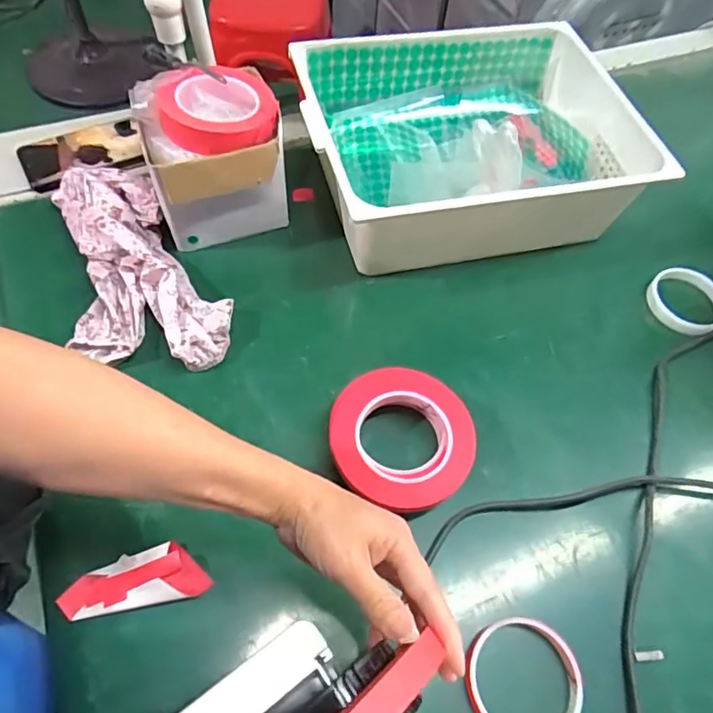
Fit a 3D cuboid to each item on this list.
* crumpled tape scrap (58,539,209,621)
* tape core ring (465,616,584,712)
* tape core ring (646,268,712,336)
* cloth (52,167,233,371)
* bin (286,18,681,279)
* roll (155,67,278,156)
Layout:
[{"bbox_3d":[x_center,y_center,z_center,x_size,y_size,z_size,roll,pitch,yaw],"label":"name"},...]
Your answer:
[{"bbox_3d":[-0.173,0.175,0.428,0.109,0.020,0.043,-7,60,-9],"label":"crumpled tape scrap"},{"bbox_3d":[0.126,0.244,0.411,0.087,0.009,0.083,2,59,-3],"label":"tape core ring"},{"bbox_3d":[0.375,-0.064,0.618,0.084,0.020,0.077,2,59,-3],"label":"tape core ring"},{"bbox_3d":[-0.239,-0.100,0.564,0.129,0.054,0.291,-27,65,-19],"label":"cloth"},{"bbox_3d":[0.146,-0.251,0.636,0.391,0.140,0.283,-10,60,-10],"label":"bin"},{"bbox_3d":[-0.136,-0.244,0.547,0.115,0.035,0.107,-20,64,-15],"label":"roll"}]

